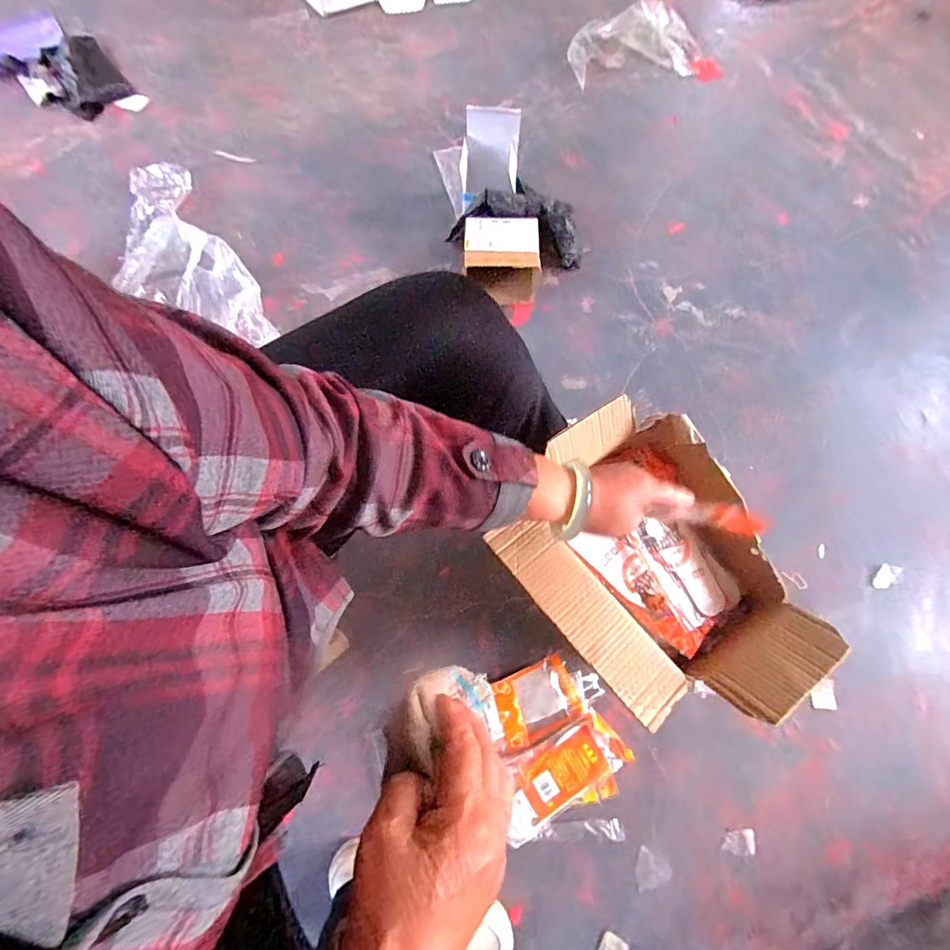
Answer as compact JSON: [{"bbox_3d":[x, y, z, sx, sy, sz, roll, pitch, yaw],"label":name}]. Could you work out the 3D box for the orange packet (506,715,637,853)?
[{"bbox_3d":[0.117,0.411,0.647,0.188,0.039,0.100,-31,77,-10],"label":"orange packet"}]

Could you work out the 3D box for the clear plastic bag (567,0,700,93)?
[{"bbox_3d":[0.347,-0.998,1.074,0.302,0.017,0.230,-9,75,-4],"label":"clear plastic bag"}]

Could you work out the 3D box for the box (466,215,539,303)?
[{"bbox_3d":[0.048,-0.396,0.858,0.135,0.073,0.137,-3,74,-3],"label":"box"}]

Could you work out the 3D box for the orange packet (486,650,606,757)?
[{"bbox_3d":[0.097,0.321,0.675,0.166,0.025,0.091,-22,76,-8],"label":"orange packet"}]

